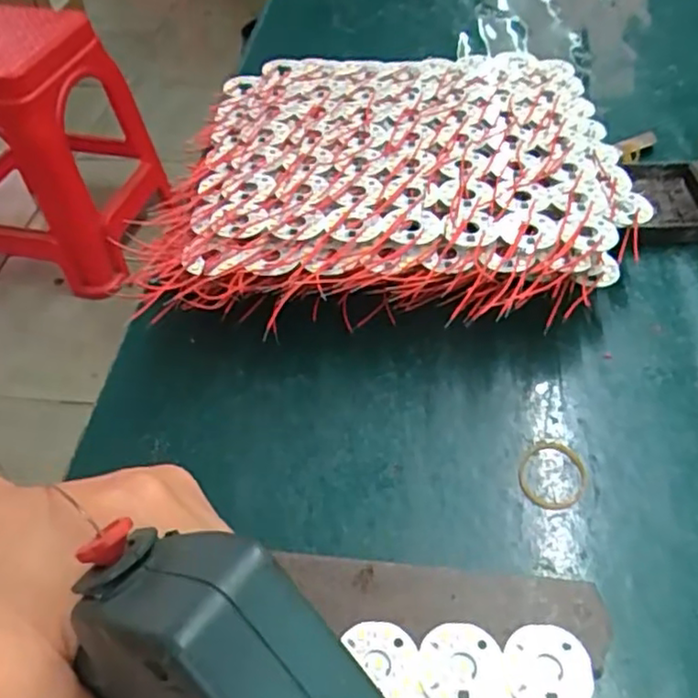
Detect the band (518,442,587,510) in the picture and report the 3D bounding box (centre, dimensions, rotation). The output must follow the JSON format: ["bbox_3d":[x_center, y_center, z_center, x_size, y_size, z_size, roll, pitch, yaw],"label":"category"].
[{"bbox_3d":[0.096,0.060,0.318,0.031,0.004,0.035,21,54,21],"label":"band"}]

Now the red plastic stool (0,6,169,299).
[{"bbox_3d":[-0.633,-0.403,1.365,0.379,0.473,0.334,6,49,9],"label":"red plastic stool"}]

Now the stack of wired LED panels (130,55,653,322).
[{"bbox_3d":[0.032,-0.108,0.434,0.277,0.063,0.255,-2,49,2],"label":"stack of wired LED panels"}]

